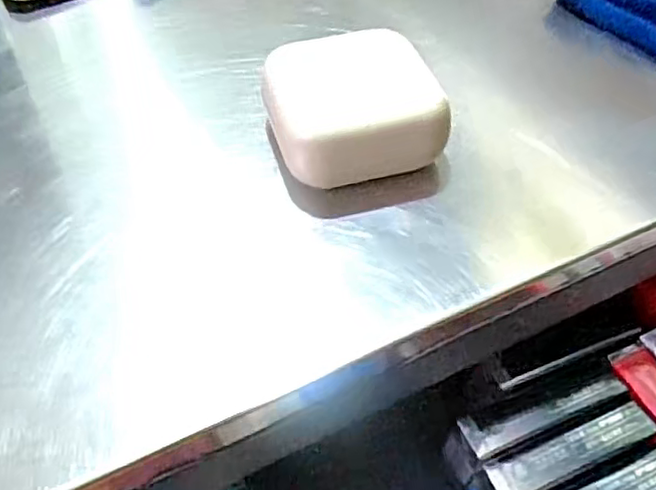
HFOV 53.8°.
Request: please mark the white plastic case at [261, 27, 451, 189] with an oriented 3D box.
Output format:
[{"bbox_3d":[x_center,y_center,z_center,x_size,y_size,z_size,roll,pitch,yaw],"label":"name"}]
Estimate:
[{"bbox_3d":[0.008,-0.054,0.248,0.060,0.022,0.062,-15,52,-12],"label":"white plastic case"}]

